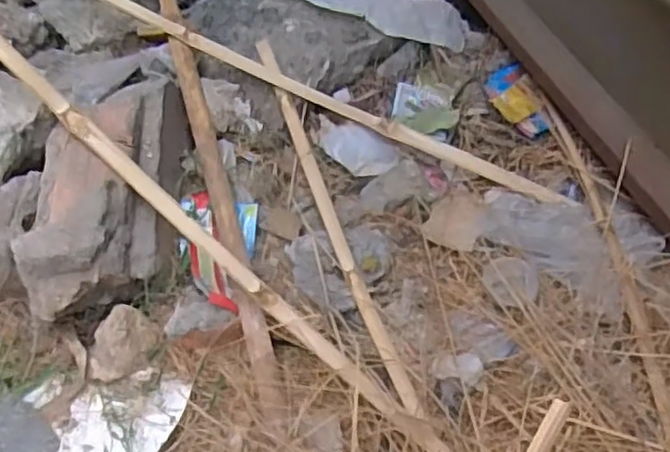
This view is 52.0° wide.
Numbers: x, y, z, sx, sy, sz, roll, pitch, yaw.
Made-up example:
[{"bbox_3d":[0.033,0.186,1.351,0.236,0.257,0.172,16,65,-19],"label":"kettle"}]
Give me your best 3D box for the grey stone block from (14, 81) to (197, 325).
[{"bbox_3d":[-0.300,-0.047,0.911,0.164,0.117,0.337,-2,53,3],"label":"grey stone block"}]

